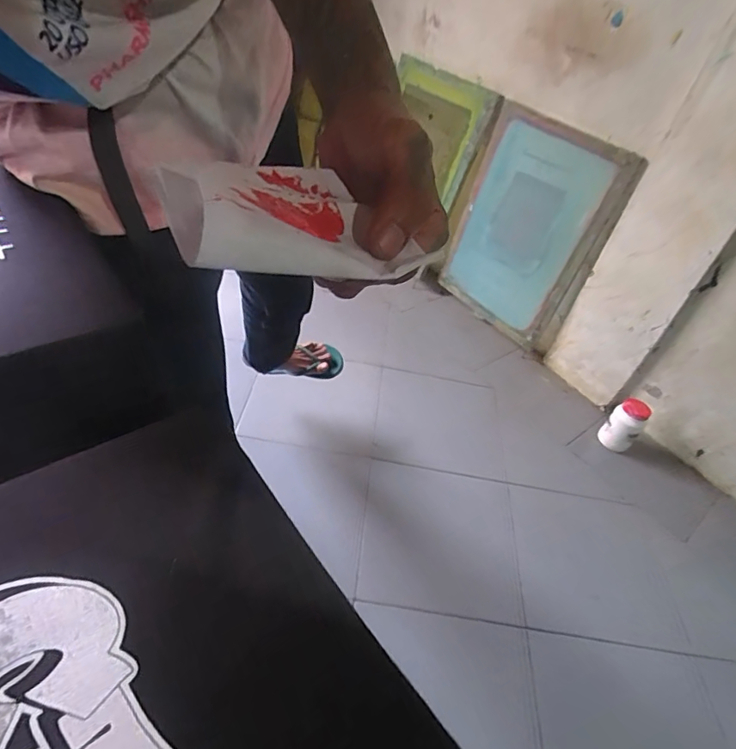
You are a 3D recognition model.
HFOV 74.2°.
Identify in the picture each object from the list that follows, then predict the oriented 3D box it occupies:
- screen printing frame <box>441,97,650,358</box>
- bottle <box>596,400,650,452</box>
[{"bbox_3d":[0.549,-0.509,1.761,0.071,0.745,0.574,-23,57,-37],"label":"screen printing frame"},{"bbox_3d":[0.824,0.160,1.569,0.101,0.156,0.091,37,48,24],"label":"bottle"}]

